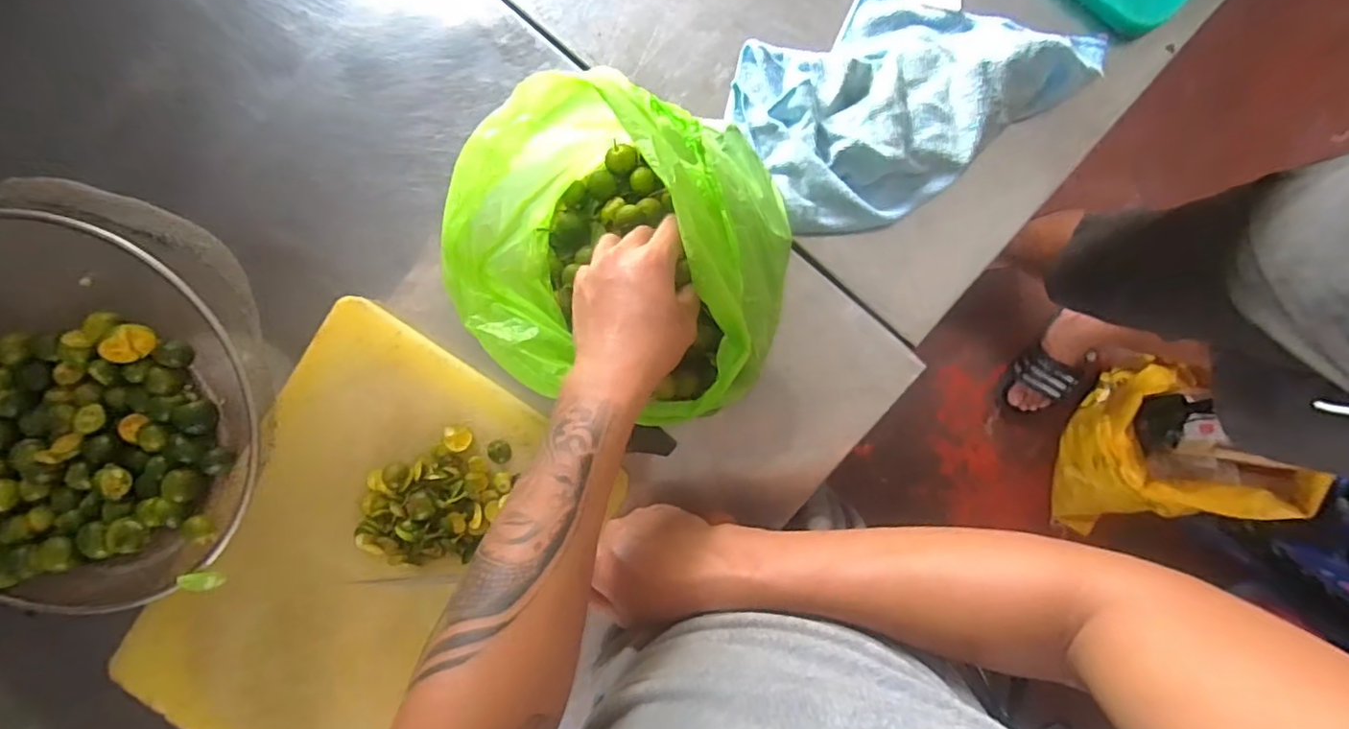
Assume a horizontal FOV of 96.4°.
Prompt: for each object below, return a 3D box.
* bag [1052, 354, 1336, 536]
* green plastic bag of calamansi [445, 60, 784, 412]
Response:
[{"bbox_3d":[0.863,0.180,1.138,0.270,0.352,0.292,-44,88,2],"label":"bag"},{"bbox_3d":[-0.041,-0.081,0.460,0.257,0.111,0.237,19,93,3],"label":"green plastic bag of calamansi"}]

